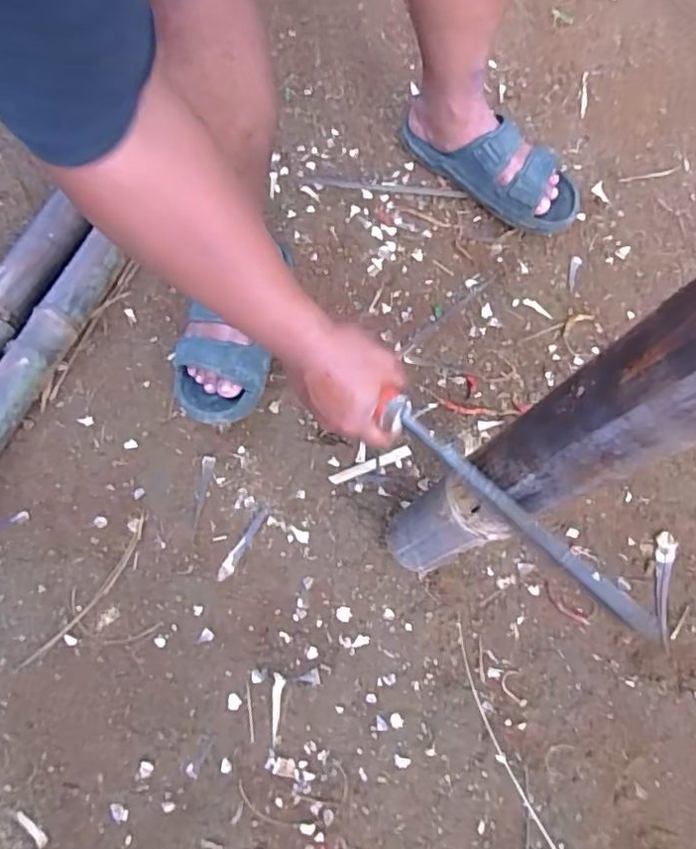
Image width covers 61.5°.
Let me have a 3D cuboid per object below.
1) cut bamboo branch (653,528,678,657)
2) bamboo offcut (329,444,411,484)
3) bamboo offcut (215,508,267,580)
[{"bbox_3d":[0.381,0.198,0.701,0.022,0.008,0.137,9,73,2],"label":"cut bamboo branch"},{"bbox_3d":[0.029,0.051,0.747,0.113,0.004,0.015,-20,80,-19],"label":"bamboo offcut"},{"bbox_3d":[-0.128,0.146,0.711,0.016,0.004,0.097,33,75,9],"label":"bamboo offcut"}]

